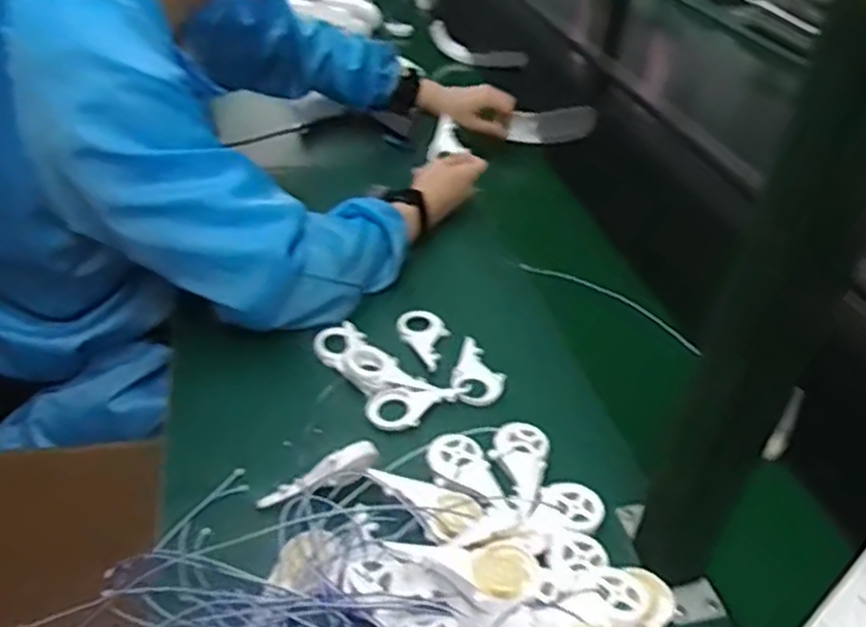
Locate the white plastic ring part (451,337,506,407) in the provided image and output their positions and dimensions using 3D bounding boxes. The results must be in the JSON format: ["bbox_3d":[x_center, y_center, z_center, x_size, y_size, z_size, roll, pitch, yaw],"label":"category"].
[{"bbox_3d":[0.045,0.057,0.701,0.050,0.008,0.091,13,38,11],"label":"white plastic ring part"}]

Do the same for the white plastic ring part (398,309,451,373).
[{"bbox_3d":[-0.003,0.024,0.736,0.046,0.010,0.086,-17,42,-26],"label":"white plastic ring part"}]

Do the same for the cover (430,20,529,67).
[{"bbox_3d":[0.089,-0.537,1.514,0.204,0.067,0.045,14,36,-10],"label":"cover"}]

